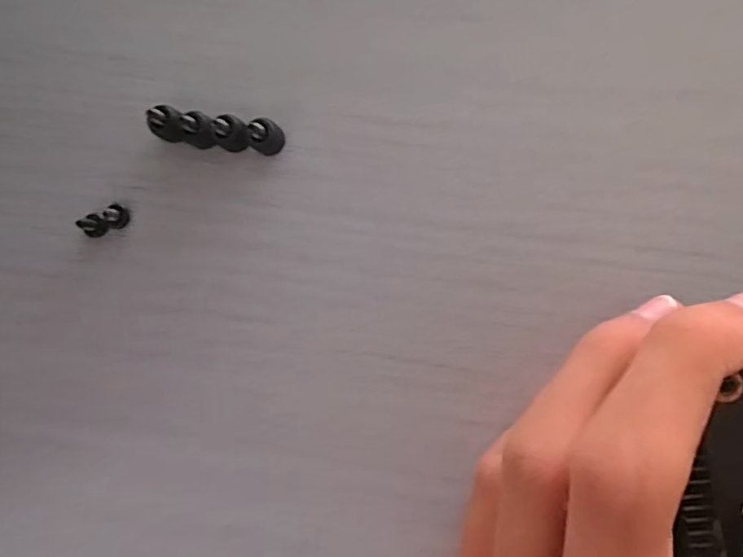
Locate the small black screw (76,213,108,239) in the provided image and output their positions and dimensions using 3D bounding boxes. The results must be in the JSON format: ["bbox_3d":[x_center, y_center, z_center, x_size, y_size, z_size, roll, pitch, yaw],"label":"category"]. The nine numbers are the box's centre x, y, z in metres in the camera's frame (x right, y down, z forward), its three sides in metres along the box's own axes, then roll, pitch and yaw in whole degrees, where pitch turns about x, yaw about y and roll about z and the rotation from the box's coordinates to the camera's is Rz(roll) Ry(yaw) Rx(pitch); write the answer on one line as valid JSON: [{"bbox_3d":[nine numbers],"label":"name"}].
[{"bbox_3d":[-0.083,-0.016,0.165,0.006,0.007,0.007,10,91,9],"label":"small black screw"}]

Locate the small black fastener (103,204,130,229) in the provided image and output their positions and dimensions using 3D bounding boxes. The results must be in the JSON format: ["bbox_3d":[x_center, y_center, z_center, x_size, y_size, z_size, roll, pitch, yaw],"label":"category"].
[{"bbox_3d":[-0.076,-0.019,0.166,0.006,0.006,0.007,8,91,9],"label":"small black fastener"}]

